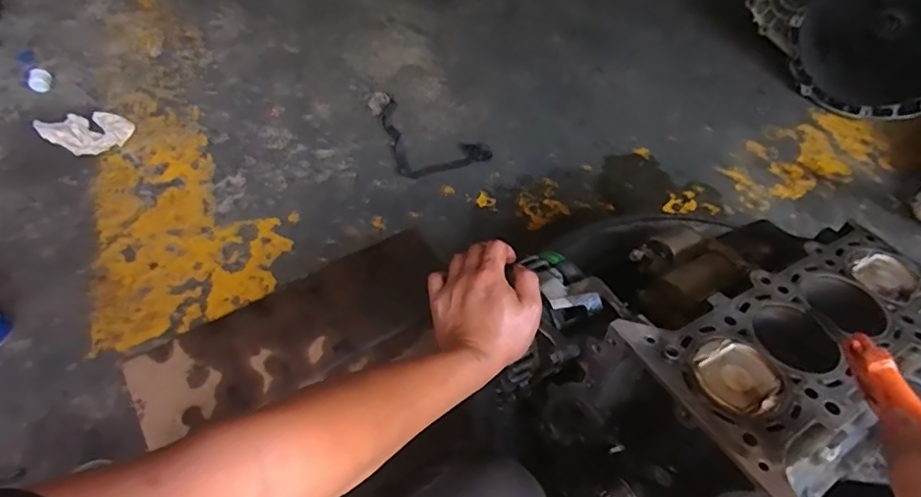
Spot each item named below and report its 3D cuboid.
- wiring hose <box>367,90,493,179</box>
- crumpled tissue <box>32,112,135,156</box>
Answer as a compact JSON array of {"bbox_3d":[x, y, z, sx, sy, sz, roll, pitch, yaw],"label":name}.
[{"bbox_3d":[-0.063,-0.232,1.063,0.172,0.023,0.225,-18,62,-14],"label":"wiring hose"},{"bbox_3d":[-0.684,-0.211,1.017,0.145,0.033,0.102,-30,66,-20],"label":"crumpled tissue"}]

